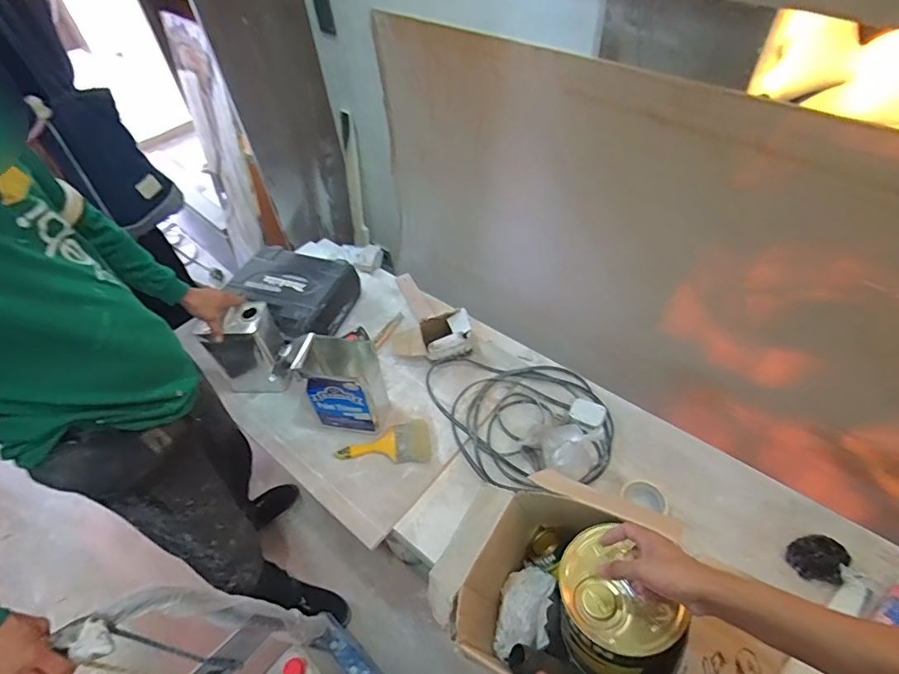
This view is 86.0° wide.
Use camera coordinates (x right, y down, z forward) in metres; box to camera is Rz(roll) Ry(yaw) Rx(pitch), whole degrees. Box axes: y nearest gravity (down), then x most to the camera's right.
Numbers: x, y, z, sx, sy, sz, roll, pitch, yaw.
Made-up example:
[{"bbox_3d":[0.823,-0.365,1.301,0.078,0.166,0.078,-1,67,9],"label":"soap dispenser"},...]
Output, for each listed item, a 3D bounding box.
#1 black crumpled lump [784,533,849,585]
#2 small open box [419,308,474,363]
[{"bbox_3d":[0.762,0.448,0.992,0.095,0.044,0.116,32,59,28],"label":"black crumpled lump"},{"bbox_3d":[-0.007,0.000,1.392,0.144,0.096,0.124,-12,49,-5],"label":"small open box"}]

